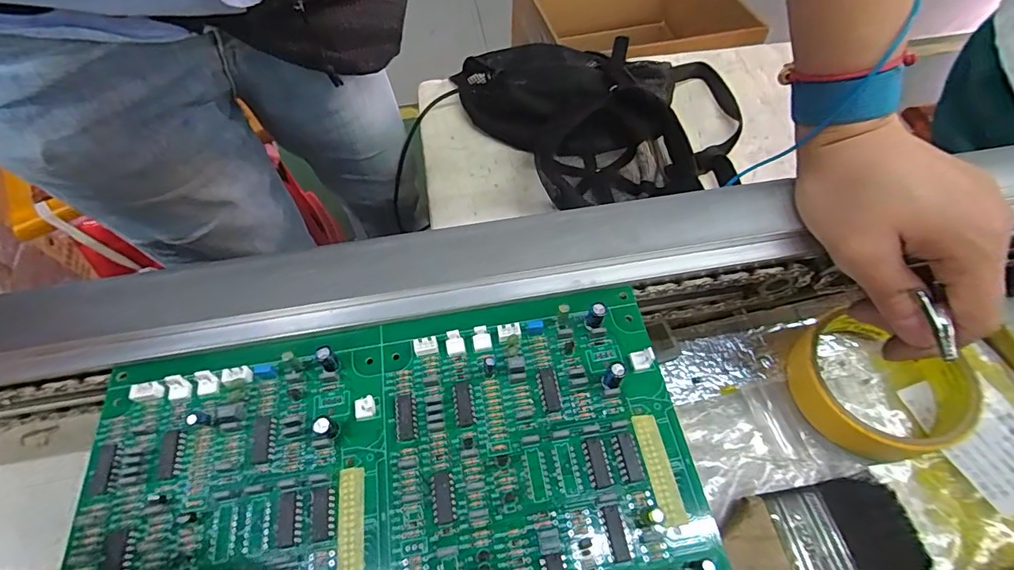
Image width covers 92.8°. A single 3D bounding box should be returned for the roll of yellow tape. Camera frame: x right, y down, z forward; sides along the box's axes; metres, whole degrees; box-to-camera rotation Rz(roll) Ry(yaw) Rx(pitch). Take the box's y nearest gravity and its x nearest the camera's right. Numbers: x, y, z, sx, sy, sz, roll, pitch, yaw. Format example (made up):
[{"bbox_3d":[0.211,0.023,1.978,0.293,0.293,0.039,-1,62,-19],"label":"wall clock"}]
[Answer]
[{"bbox_3d":[0.216,0.055,0.284,0.083,0.034,0.085,-1,59,1],"label":"roll of yellow tape"}]

